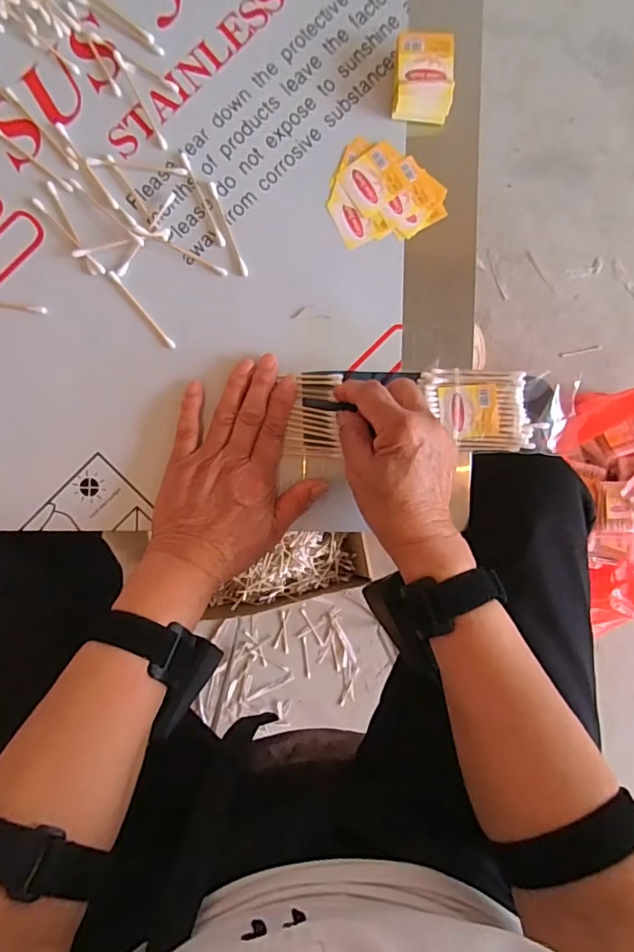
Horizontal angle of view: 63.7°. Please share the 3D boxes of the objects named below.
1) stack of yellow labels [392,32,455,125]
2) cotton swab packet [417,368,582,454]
[{"bbox_3d":[0.078,-0.289,0.372,0.043,0.023,0.048,3,92,-3],"label":"stack of yellow labels"},{"bbox_3d":[0.137,-0.049,0.387,0.110,0.012,0.060,2,92,-1],"label":"cotton swab packet"}]

